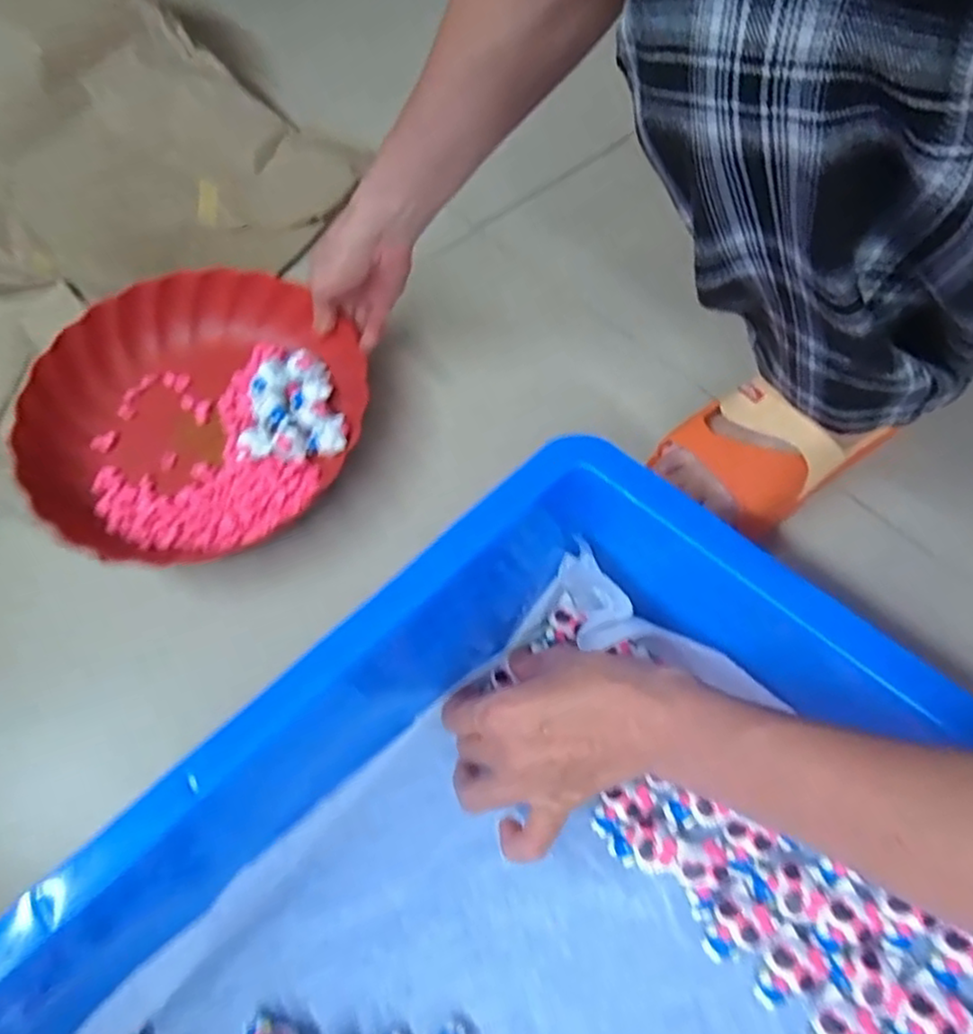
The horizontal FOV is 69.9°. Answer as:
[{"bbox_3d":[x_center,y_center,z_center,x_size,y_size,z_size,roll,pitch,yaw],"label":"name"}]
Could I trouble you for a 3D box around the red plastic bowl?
[{"bbox_3d":[-0.220,-0.081,0.523,0.236,0.075,0.201,-38,66,-21],"label":"red plastic bowl"}]

